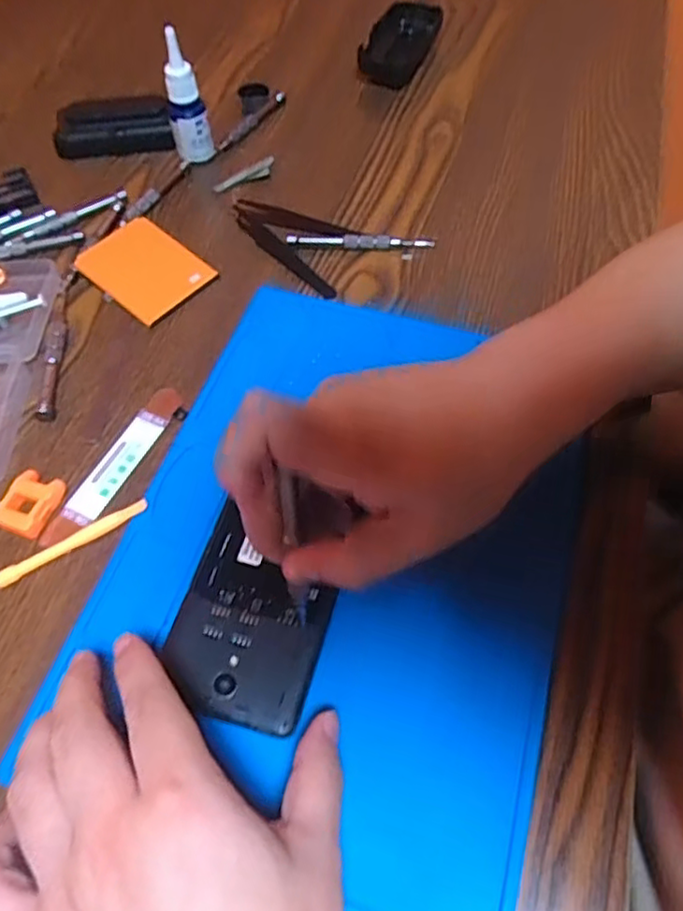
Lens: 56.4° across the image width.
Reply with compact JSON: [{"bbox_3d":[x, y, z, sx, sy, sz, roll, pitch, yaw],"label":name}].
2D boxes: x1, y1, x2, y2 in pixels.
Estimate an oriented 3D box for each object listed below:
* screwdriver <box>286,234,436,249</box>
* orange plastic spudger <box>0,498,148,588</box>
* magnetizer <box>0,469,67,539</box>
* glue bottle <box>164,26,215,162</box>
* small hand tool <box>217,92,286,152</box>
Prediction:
[{"bbox_3d":[0.014,-0.154,0.458,0.104,0.008,0.010,1,58,2],"label":"screwdriver"},{"bbox_3d":[-0.144,0.047,0.344,0.084,0.006,0.008,-28,62,-15],"label":"orange plastic spudger"},{"bbox_3d":[-0.173,0.027,0.353,0.026,0.012,0.035,18,60,12],"label":"magnetizer"},{"bbox_3d":[-0.120,-0.269,0.487,0.026,0.092,0.022,-31,63,-17],"label":"glue bottle"},{"bbox_3d":[-0.077,-0.287,0.546,0.011,0.009,0.089,31,64,18],"label":"small hand tool"}]

